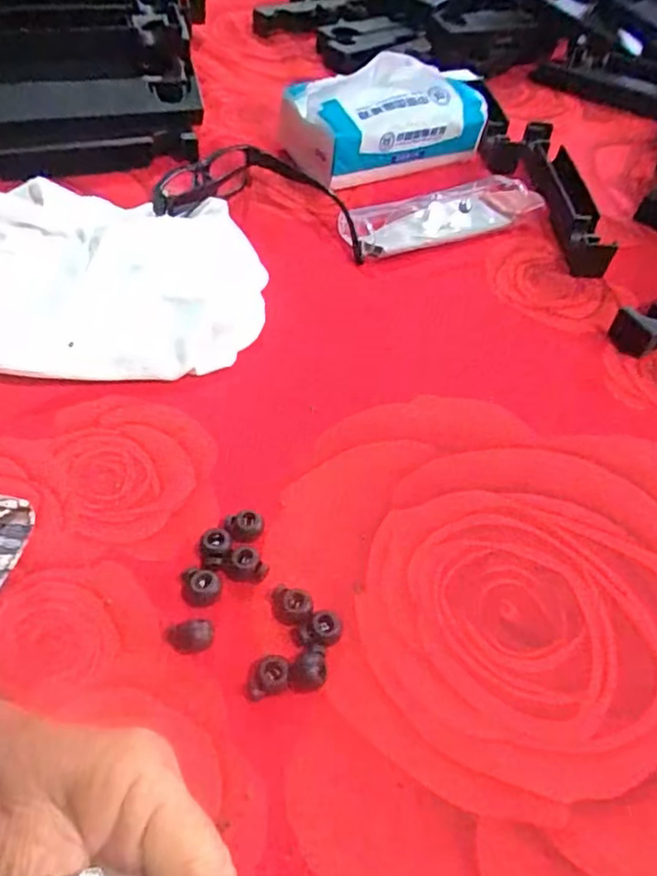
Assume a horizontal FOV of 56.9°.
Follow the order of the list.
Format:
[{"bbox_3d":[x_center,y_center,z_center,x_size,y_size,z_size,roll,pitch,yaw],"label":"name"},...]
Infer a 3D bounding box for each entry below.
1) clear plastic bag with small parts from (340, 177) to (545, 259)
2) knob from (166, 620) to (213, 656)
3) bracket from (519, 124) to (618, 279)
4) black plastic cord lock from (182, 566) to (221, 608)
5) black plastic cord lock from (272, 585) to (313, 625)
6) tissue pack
[{"bbox_3d":[0.089,-0.176,0.476,0.157,0.022,0.054,-17,55,-19],"label":"clear plastic bag with small parts"},{"bbox_3d":[-0.061,0.086,0.264,0.020,0.011,0.012,5,51,-2],"label":"knob"},{"bbox_3d":[0.186,-0.202,0.501,0.037,0.033,0.181,0,52,-6],"label":"bracket"},{"bbox_3d":[-0.058,0.068,0.278,0.016,0.010,0.016,3,51,-4],"label":"black plastic cord lock"},{"bbox_3d":[-0.017,0.077,0.274,0.018,0.010,0.015,13,51,4],"label":"black plastic cord lock"},{"bbox_3d":[0.047,-0.275,0.517,0.163,0.077,0.085,-20,56,-20],"label":"tissue pack"}]

